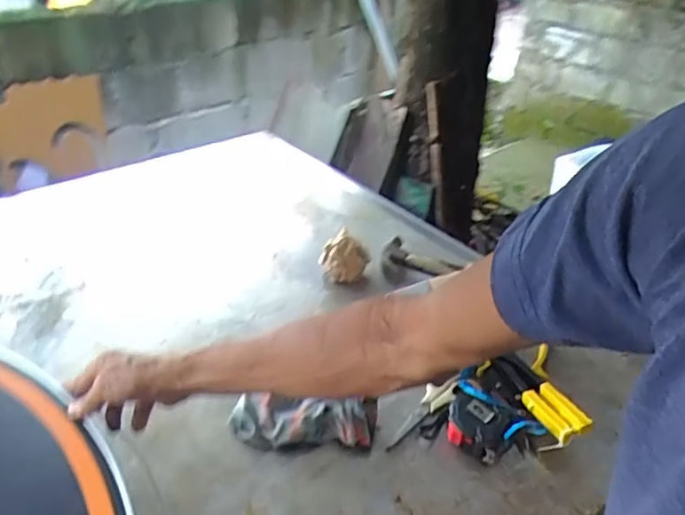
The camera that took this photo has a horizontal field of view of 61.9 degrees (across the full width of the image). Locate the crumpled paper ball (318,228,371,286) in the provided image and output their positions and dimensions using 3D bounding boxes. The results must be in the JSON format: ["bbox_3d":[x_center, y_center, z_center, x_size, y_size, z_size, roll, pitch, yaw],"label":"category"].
[{"bbox_3d":[0.006,0.003,1.059,0.080,0.081,0.078,2,34,-1],"label":"crumpled paper ball"}]

